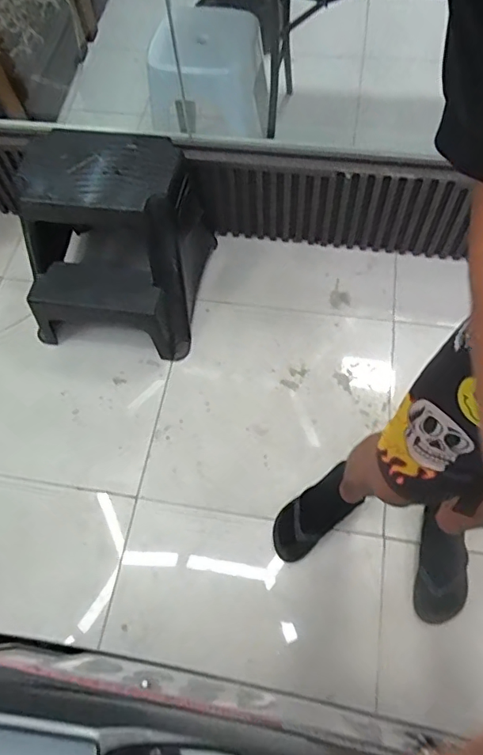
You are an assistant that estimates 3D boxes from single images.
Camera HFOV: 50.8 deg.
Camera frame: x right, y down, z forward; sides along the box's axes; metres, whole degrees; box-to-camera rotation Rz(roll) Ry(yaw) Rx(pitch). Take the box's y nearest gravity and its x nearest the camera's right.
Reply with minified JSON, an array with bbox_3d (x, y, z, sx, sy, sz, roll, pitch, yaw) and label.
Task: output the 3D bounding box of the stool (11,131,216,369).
[{"bbox_3d":[-0.348,-0.350,1.363,0.438,0.423,0.417,9,64,8],"label":"stool"}]

